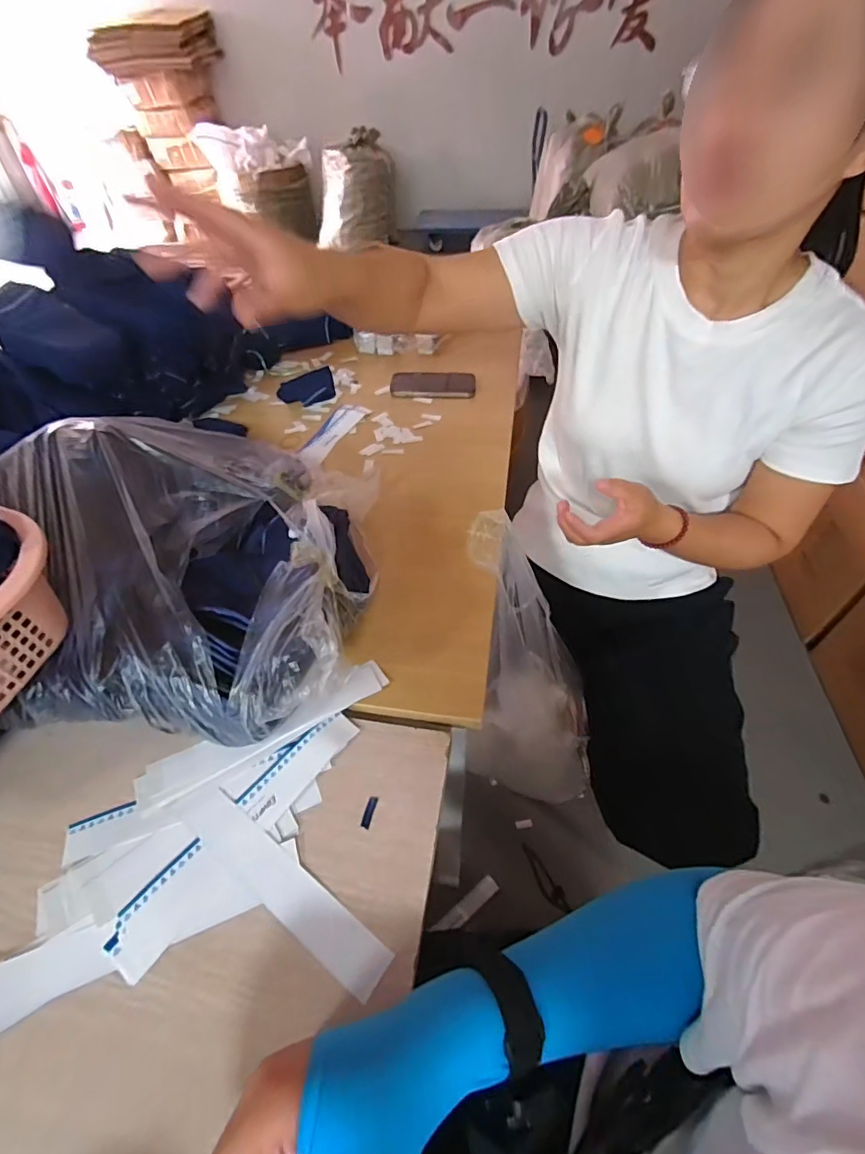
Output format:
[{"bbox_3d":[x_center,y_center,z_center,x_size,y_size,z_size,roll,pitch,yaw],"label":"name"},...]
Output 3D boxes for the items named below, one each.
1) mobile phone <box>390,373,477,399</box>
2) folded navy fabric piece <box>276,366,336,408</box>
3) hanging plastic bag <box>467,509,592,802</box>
[{"bbox_3d":[0.000,-0.340,0.879,0.149,0.013,0.078,5,48,6],"label":"mobile phone"},{"bbox_3d":[-0.218,-0.325,0.855,0.098,0.038,0.048,-13,49,-10],"label":"folded navy fabric piece"},{"bbox_3d":[0.118,0.112,0.674,0.176,0.389,0.109,-17,20,-14],"label":"hanging plastic bag"}]

